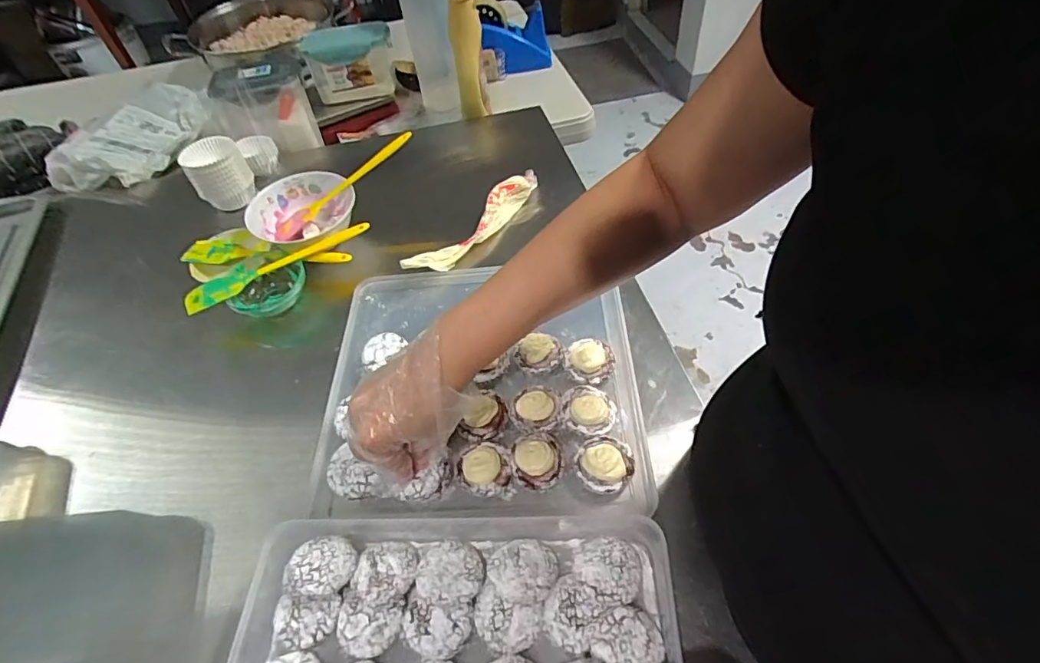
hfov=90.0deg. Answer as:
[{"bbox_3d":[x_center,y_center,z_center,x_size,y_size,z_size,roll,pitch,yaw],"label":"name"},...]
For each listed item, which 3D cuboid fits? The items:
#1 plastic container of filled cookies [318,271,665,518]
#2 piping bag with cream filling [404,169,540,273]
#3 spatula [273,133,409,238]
[{"bbox_3d":[-0.039,0.035,0.510,0.300,0.044,0.270,1,51,1],"label":"plastic container of filled cookies"},{"bbox_3d":[-0.053,-0.129,0.634,0.028,0.042,0.215,30,59,26],"label":"piping bag with cream filling"},{"bbox_3d":[-0.219,-0.181,0.642,0.206,0.013,0.034,-36,56,4],"label":"spatula"}]

